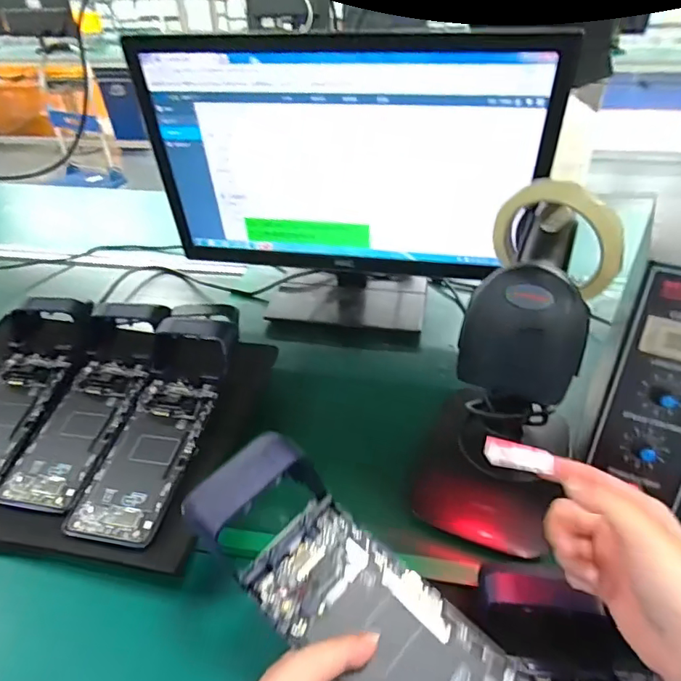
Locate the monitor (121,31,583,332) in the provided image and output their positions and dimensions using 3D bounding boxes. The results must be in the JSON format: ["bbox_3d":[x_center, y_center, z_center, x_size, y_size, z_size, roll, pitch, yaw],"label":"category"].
[{"bbox_3d":[0.011,-0.172,0.633,0.437,0.355,0.141,5,37,11],"label":"monitor"}]

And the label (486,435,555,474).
[{"bbox_3d":[0.116,0.075,0.338,0.041,0.006,0.022,6,37,13],"label":"label"}]

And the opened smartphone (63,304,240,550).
[{"bbox_3d":[-0.161,0.064,0.470,0.079,0.034,0.234,6,54,12],"label":"opened smartphone"}]

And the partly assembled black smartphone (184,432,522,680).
[{"bbox_3d":[0.005,0.154,0.309,0.217,0.035,0.082,42,52,17],"label":"partly assembled black smartphone"}]

